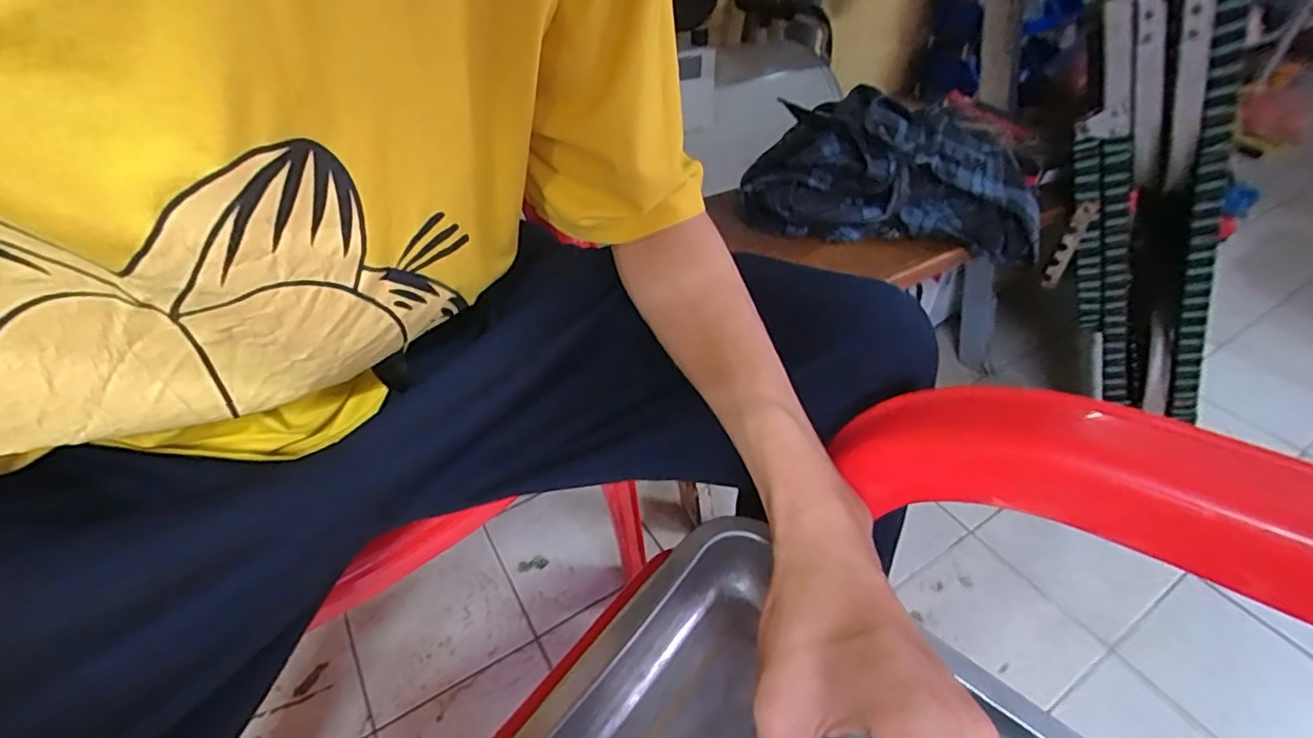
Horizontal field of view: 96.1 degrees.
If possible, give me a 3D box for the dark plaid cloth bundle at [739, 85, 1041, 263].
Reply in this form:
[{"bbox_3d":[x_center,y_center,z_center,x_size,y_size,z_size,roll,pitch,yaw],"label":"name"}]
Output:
[{"bbox_3d":[0.263,-0.227,0.668,0.315,0.125,0.144,2,41,4],"label":"dark plaid cloth bundle"}]

